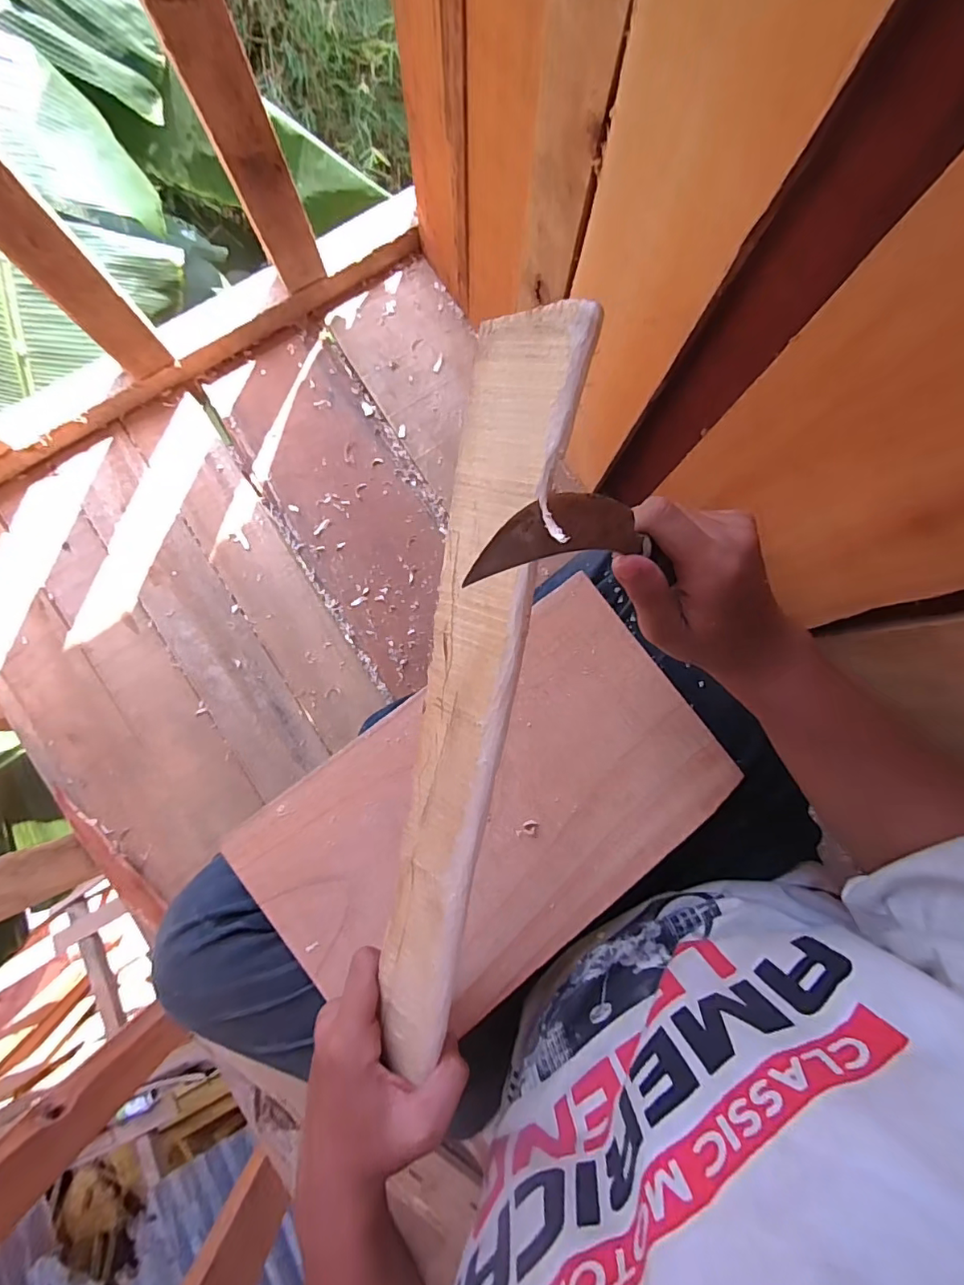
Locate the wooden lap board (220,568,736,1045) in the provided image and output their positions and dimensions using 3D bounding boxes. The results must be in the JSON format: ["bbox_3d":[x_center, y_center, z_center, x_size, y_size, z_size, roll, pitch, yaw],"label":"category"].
[{"bbox_3d":[0.010,0.123,0.384,0.322,0.012,0.196,-38,87,-8],"label":"wooden lap board"}]

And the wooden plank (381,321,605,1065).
[{"bbox_3d":[-0.012,0.054,0.246,0.040,0.020,0.367,11,107,2],"label":"wooden plank"}]

